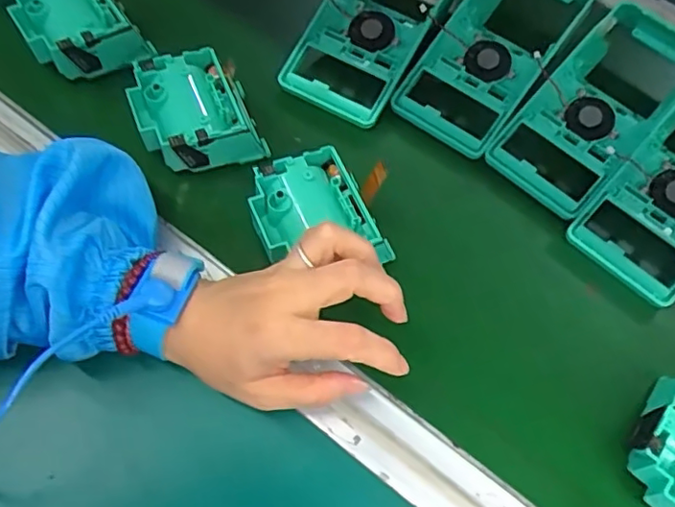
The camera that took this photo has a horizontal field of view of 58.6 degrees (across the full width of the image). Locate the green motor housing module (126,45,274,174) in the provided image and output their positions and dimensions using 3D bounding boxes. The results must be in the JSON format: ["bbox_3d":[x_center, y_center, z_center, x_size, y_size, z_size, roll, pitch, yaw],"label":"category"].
[{"bbox_3d":[-0.098,-0.097,0.414,0.081,0.037,0.079,-19,64,-15],"label":"green motor housing module"}]

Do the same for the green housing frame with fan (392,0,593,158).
[{"bbox_3d":[0.125,-0.161,0.470,0.090,0.056,0.188,32,63,13],"label":"green housing frame with fan"}]

